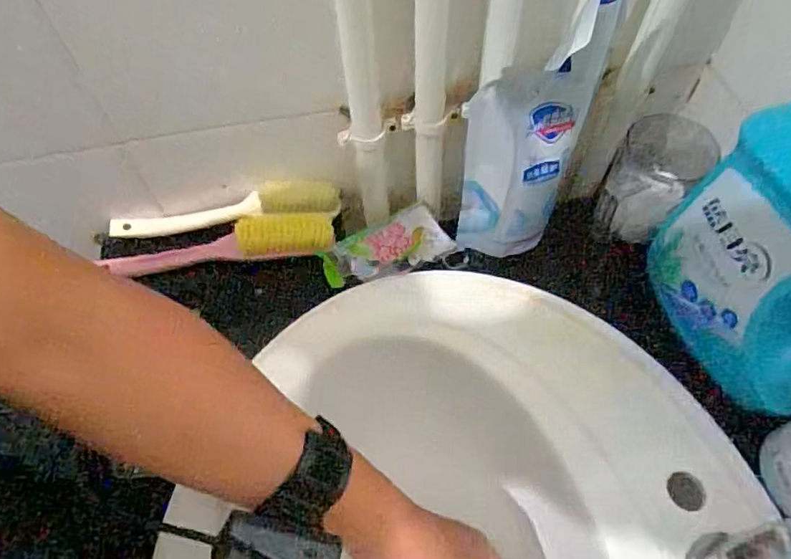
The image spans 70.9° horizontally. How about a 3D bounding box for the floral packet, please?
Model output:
[{"bbox_3d":[-0.002,-0.031,0.515,0.104,0.017,0.055,-18,61,-10],"label":"floral packet"}]

